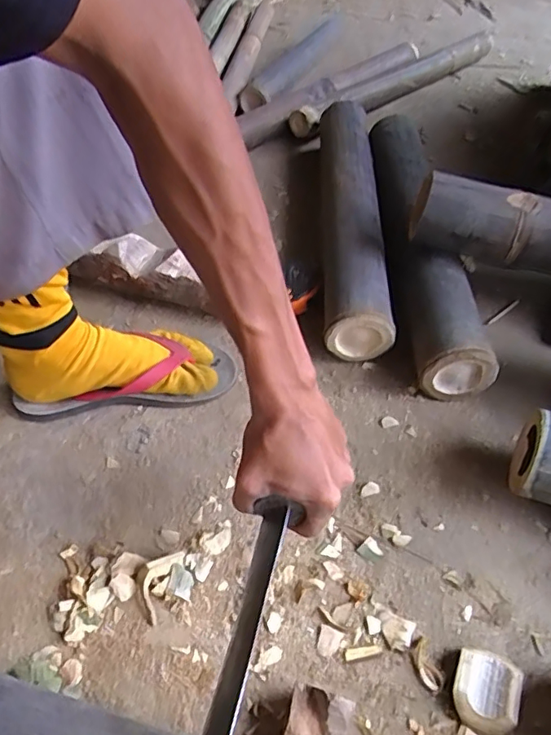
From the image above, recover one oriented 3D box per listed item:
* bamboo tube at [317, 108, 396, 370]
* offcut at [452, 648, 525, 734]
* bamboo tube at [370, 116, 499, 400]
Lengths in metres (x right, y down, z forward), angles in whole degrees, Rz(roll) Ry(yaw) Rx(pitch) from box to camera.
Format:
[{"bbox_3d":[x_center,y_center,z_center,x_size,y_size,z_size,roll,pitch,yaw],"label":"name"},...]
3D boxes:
[{"bbox_3d":[0.107,-0.223,0.779,0.079,0.083,0.510,2,49,2],"label":"bamboo tube"},{"bbox_3d":[0.162,0.248,0.413,0.050,0.014,0.055,19,52,15],"label":"offcut"},{"bbox_3d":[0.193,-0.183,0.741,0.091,0.092,0.512,1,49,1],"label":"bamboo tube"}]

